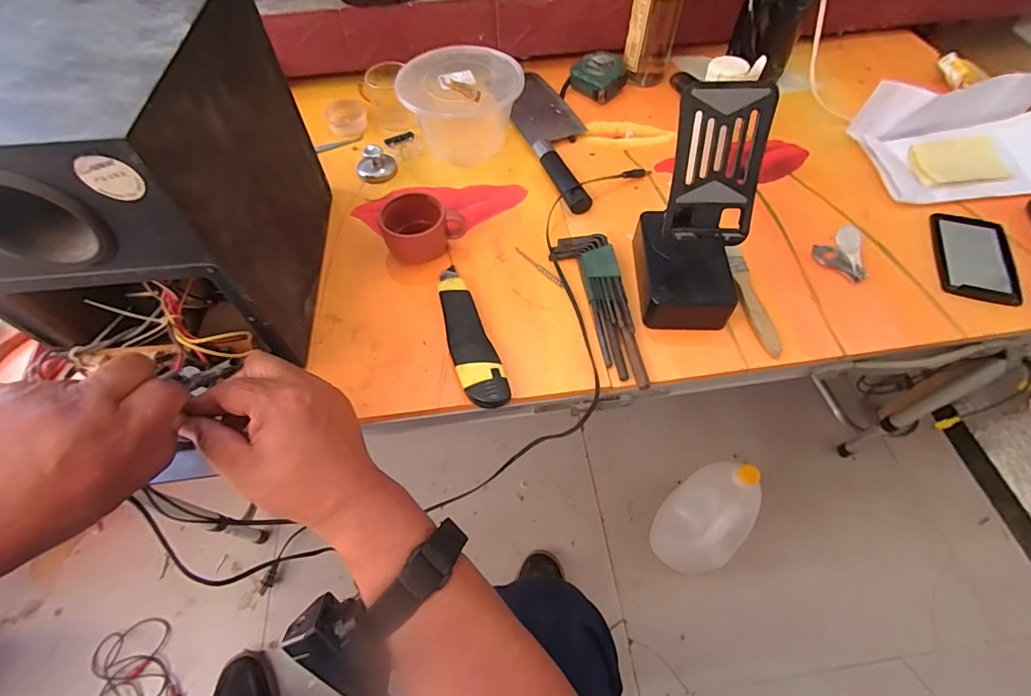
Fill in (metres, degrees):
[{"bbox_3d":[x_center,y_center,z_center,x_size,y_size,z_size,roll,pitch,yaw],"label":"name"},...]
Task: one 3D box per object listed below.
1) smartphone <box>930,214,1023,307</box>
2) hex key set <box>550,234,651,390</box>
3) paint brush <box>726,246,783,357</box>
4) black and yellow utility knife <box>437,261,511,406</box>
[{"bbox_3d":[0.458,-0.093,0.444,0.066,0.006,0.114,15,60,10],"label":"smartphone"},{"bbox_3d":[0.085,-0.043,0.424,0.051,0.020,0.176,-13,60,-7],"label":"hex key set"},{"bbox_3d":[0.226,-0.047,0.426,0.021,0.013,0.122,-5,59,-2],"label":"paint brush"},{"bbox_3d":[-0.047,-0.015,0.411,0.037,0.017,0.160,-18,60,-10],"label":"black and yellow utility knife"}]

